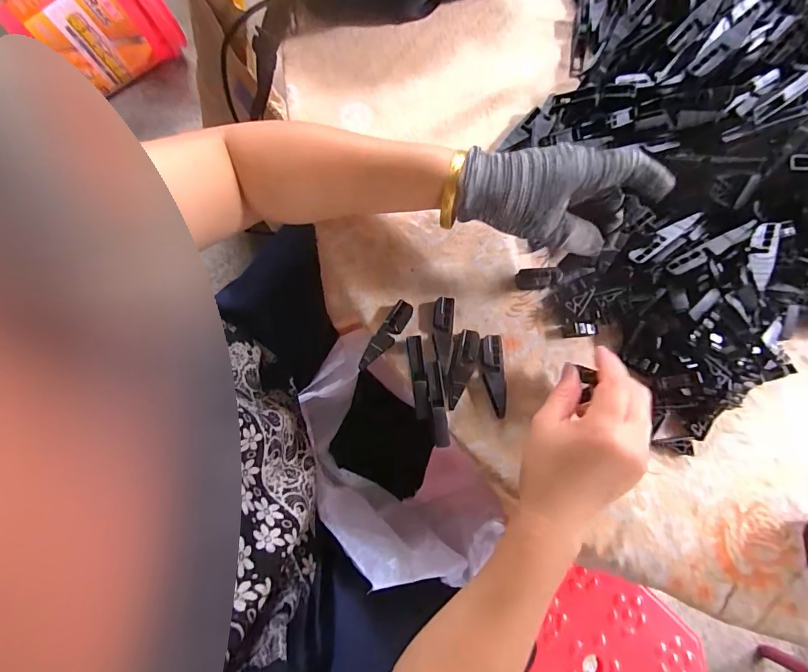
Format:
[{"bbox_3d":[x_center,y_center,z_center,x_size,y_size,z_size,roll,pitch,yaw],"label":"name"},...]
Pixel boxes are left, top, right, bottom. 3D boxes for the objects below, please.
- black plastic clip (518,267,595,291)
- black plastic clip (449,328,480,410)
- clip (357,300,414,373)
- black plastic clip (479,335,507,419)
[{"bbox_3d":[0.129,-0.051,0.349,0.063,0.012,0.016,-6,78,4],"label":"black plastic clip"},{"bbox_3d":[0.048,0.027,0.333,0.021,0.010,0.064,9,77,1],"label":"black plastic clip"},{"bbox_3d":[-0.015,0.001,0.337,0.016,0.013,0.064,35,79,6],"label":"clip"},{"bbox_3d":[0.073,0.033,0.331,0.017,0.013,0.065,-3,77,-2],"label":"black plastic clip"}]

